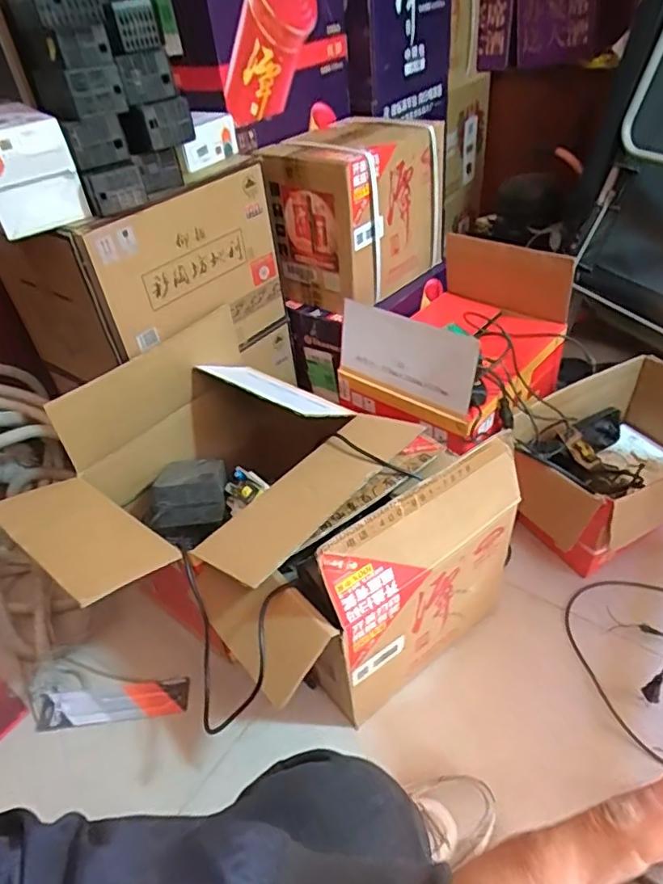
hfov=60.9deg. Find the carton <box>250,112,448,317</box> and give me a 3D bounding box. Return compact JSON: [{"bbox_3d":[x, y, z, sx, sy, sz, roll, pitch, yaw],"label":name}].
[{"bbox_3d":[0.052,-0.475,1.170,0.218,0.291,0.351,26,51,32],"label":"carton"}]

